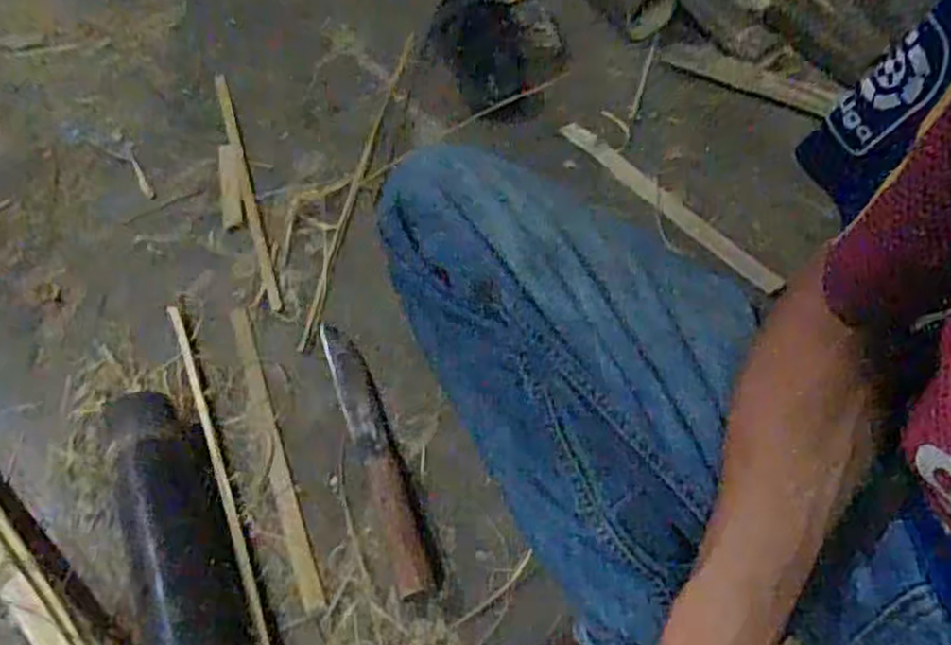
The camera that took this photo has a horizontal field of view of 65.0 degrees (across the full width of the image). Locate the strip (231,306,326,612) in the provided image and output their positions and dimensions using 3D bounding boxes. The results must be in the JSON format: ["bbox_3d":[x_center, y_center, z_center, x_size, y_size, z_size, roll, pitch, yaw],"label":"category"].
[{"bbox_3d":[-0.203,0.118,0.740,0.021,0.010,0.339,-19,58,-12],"label":"strip"}]

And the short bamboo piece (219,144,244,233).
[{"bbox_3d":[-0.301,-0.170,0.921,0.027,0.018,0.120,-7,70,-4],"label":"short bamboo piece"}]

